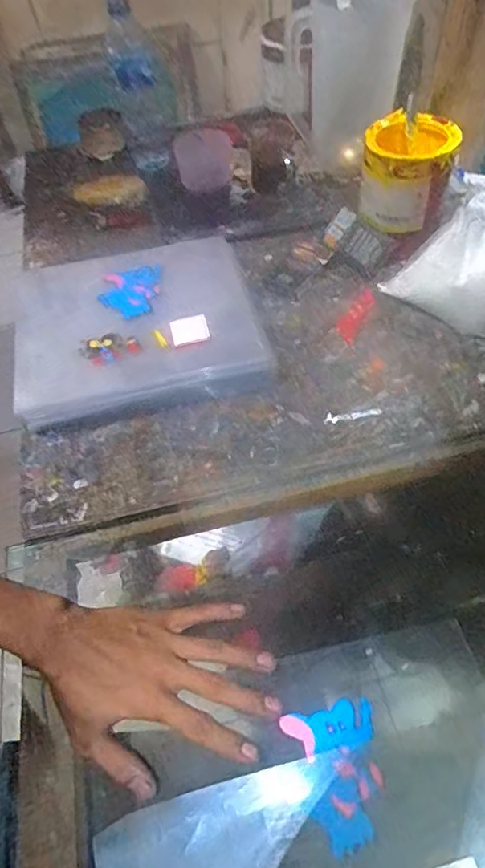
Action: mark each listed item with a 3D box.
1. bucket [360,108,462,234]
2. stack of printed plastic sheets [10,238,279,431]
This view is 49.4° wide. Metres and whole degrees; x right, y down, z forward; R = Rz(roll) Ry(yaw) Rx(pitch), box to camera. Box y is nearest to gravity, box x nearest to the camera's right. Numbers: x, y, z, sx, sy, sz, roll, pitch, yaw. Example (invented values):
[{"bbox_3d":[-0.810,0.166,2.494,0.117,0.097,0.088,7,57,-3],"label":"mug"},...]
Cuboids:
[{"bbox_3d":[0.203,-0.326,0.658,0.108,0.086,0.114,9,55,11],"label":"bucket"},{"bbox_3d":[-0.121,-0.135,0.631,0.268,0.063,0.243,-12,54,-4],"label":"stack of printed plastic sheets"}]

